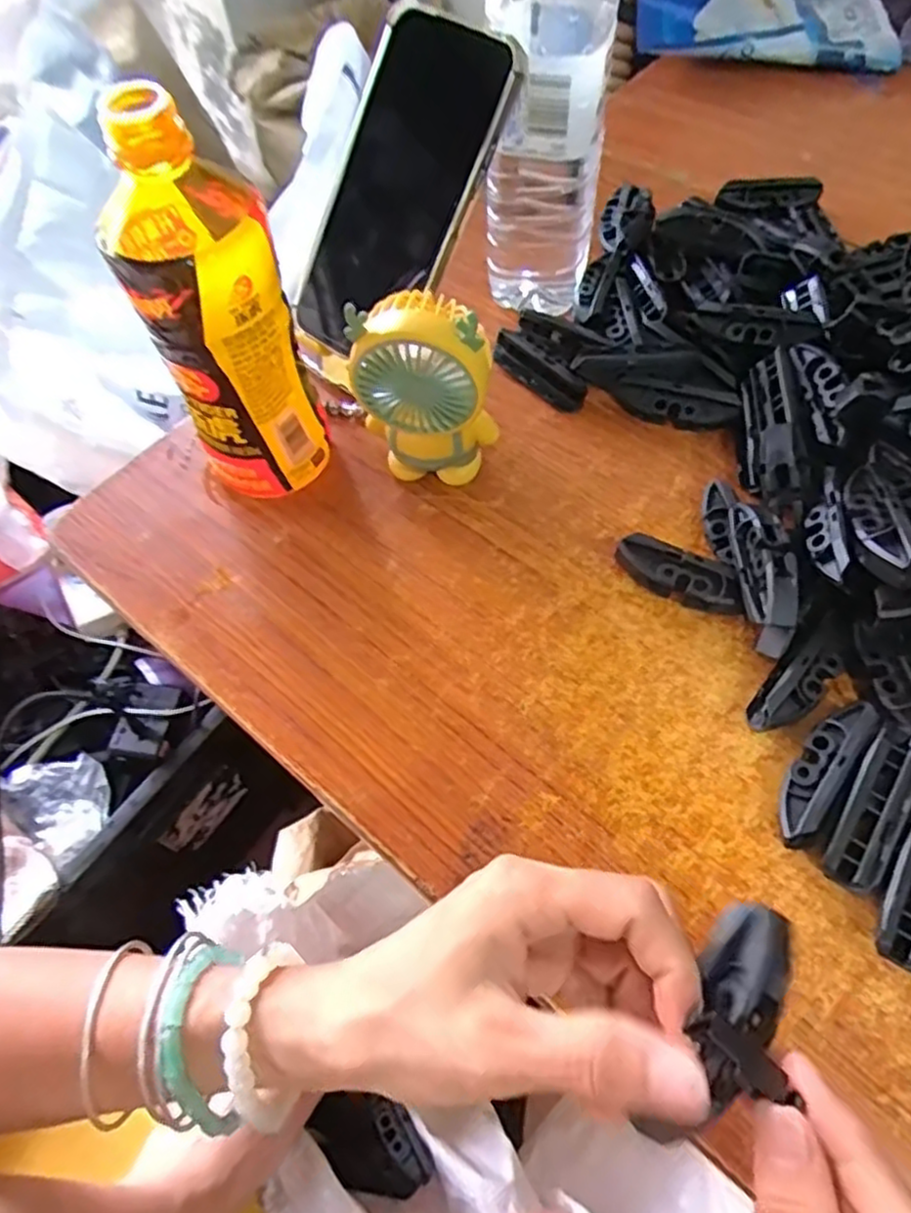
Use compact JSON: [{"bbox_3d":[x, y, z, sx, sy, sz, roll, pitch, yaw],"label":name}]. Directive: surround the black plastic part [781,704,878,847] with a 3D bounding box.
[{"bbox_3d":[0.156,0.070,0.302,0.018,0.025,0.069,34,68,21],"label":"black plastic part"}]

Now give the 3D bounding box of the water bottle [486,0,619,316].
[{"bbox_3d":[0.049,-0.260,0.388,0.061,0.211,0.058,6,61,7],"label":"water bottle"}]

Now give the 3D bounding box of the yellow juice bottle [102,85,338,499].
[{"bbox_3d":[-0.116,-0.140,0.346,0.066,0.185,0.076,-25,62,-10],"label":"yellow juice bottle"}]

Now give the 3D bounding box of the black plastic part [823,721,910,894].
[{"bbox_3d":[0.175,0.084,0.295,0.022,0.023,0.071,30,67,19],"label":"black plastic part"}]

